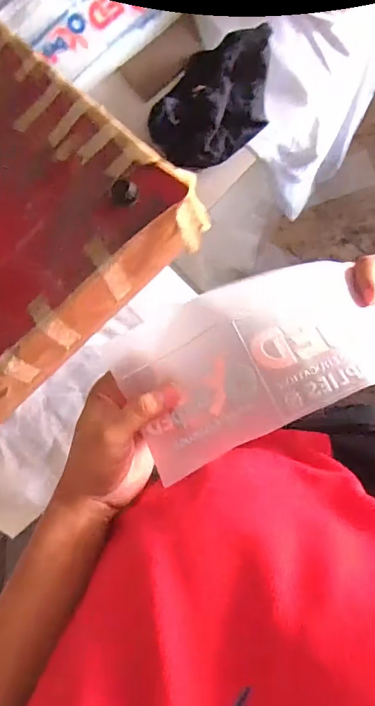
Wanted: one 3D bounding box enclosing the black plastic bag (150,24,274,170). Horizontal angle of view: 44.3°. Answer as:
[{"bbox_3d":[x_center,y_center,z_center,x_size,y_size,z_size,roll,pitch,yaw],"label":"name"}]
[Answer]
[{"bbox_3d":[0.042,-0.341,0.615,0.133,0.044,0.198,33,90,4],"label":"black plastic bag"}]

